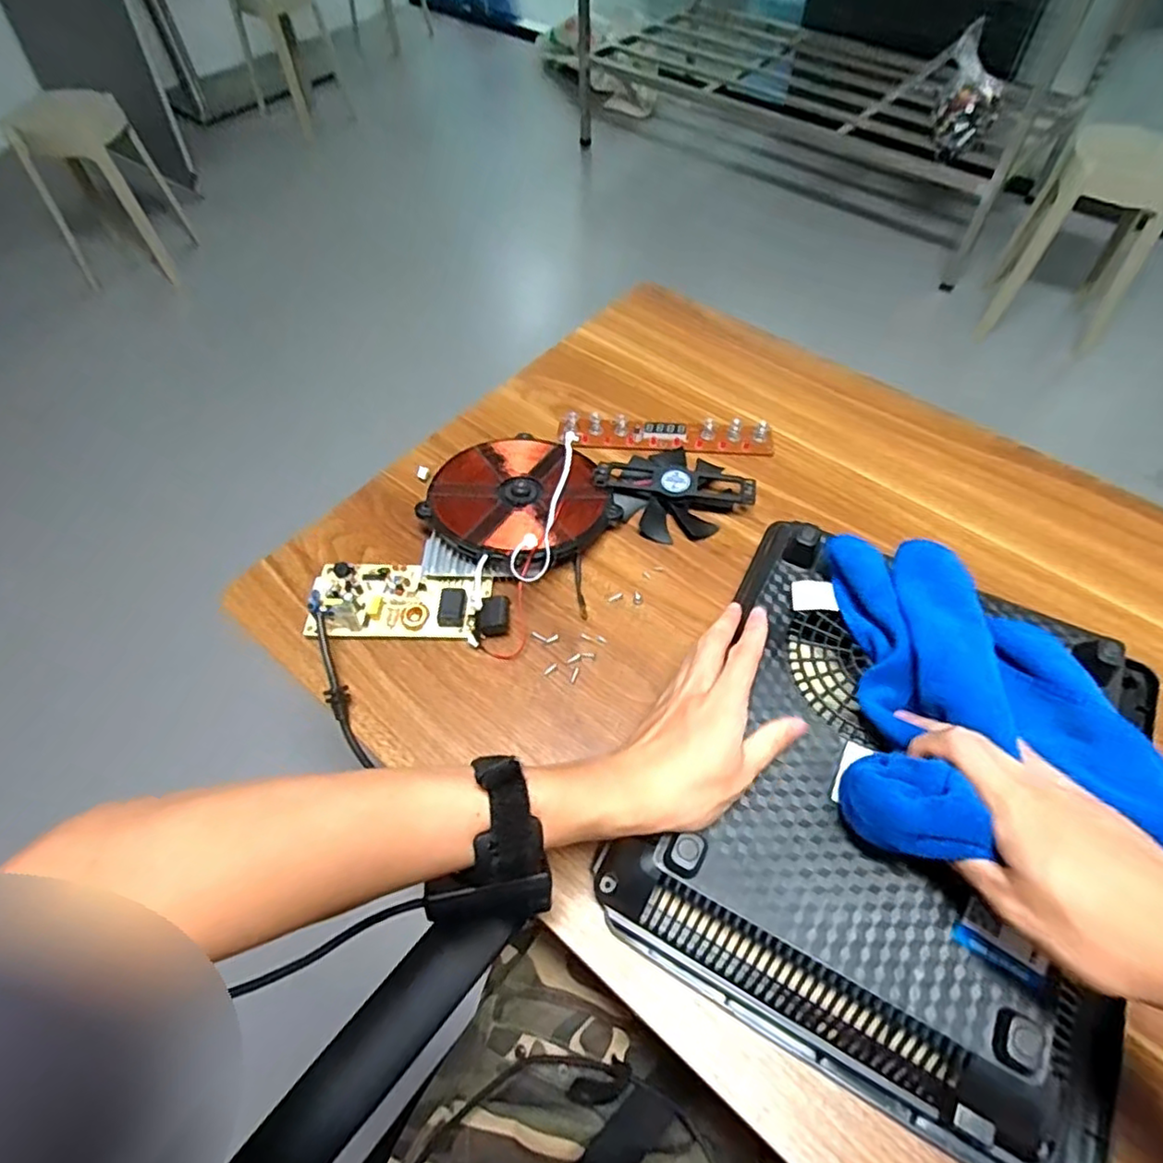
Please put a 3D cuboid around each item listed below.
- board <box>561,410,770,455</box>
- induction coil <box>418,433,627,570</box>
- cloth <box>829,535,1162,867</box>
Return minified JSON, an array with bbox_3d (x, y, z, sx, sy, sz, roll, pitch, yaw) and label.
[{"bbox_3d":[0.082,-0.144,0.637,0.205,0.014,0.039,2,57,3],"label":"board"},{"bbox_3d":[-0.057,-0.079,0.571,0.151,0.020,0.151,2,49,-2],"label":"induction coil"},{"bbox_3d":[0.246,0.064,0.396,0.178,0.060,0.218,8,57,7],"label":"cloth"}]

